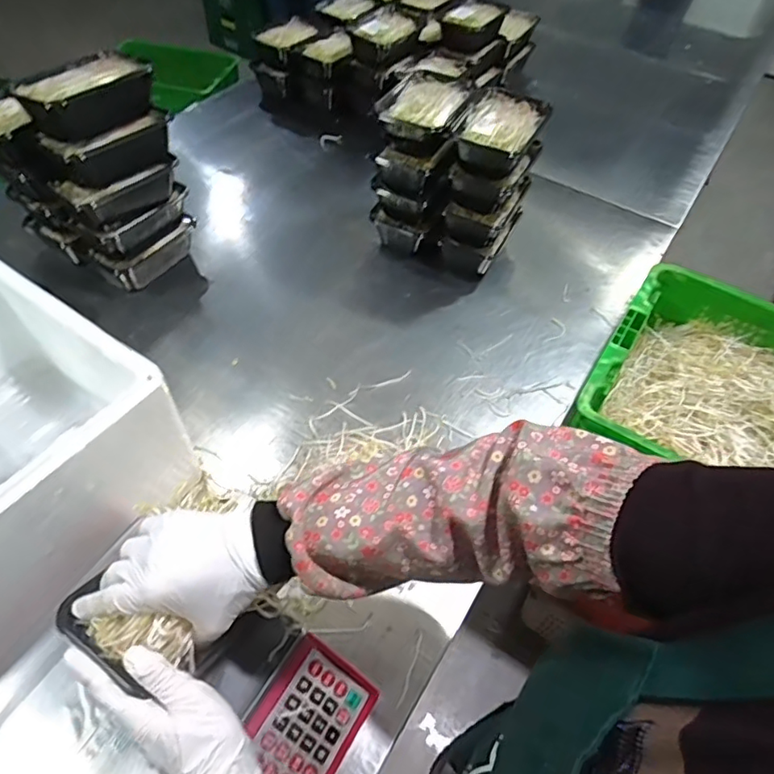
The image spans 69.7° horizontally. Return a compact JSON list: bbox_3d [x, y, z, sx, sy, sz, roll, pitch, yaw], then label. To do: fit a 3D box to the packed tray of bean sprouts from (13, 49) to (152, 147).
[{"bbox_3d":[-0.421,-0.416,0.782,0.124,0.058,0.178,37,60,22],"label":"packed tray of bean sprouts"}]

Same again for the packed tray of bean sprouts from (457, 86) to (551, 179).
[{"bbox_3d":[0.181,-0.409,0.902,0.115,0.062,0.167,28,57,16],"label":"packed tray of bean sprouts"}]

